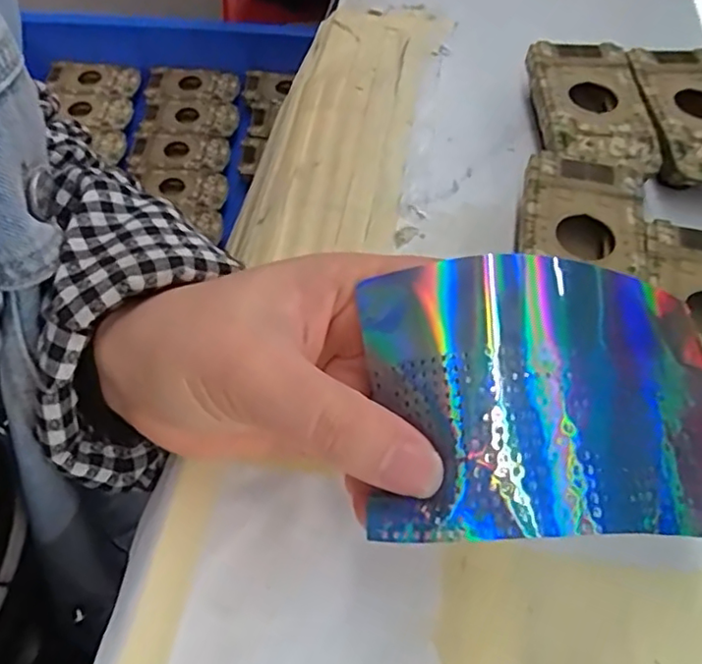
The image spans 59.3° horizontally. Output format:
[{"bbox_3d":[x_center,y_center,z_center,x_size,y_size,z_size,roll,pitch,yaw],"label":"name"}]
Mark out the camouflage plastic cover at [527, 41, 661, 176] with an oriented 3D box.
[{"bbox_3d":[0.120,-0.107,0.317,0.052,0.029,0.095,6,57,0],"label":"camouflage plastic cover"}]

